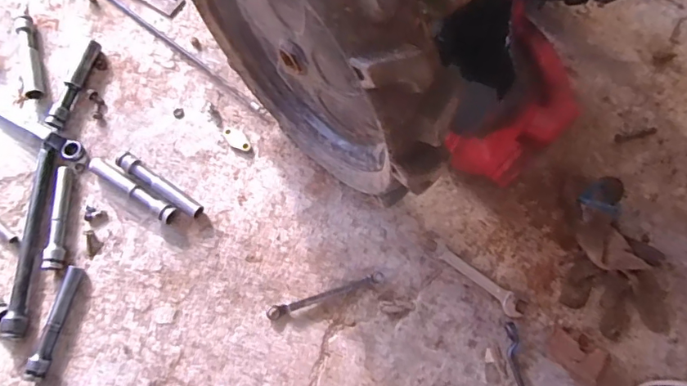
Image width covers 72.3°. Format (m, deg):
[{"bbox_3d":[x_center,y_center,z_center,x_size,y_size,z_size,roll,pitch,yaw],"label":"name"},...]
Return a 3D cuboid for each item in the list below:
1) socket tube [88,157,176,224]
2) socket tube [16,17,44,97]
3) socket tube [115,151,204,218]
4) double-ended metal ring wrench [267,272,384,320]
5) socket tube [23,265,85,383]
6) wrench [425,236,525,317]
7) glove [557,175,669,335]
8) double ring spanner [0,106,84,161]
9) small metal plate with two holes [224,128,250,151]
[{"bbox_3d":[-0.264,-0.005,0.584,0.129,0.018,0.020,32,76,11],"label":"socket tube"},{"bbox_3d":[-0.428,-0.187,0.640,0.022,0.019,0.137,-17,73,-4],"label":"socket tube"},{"bbox_3d":[-0.229,-0.010,0.584,0.130,0.016,0.020,34,76,11],"label":"socket tube"},{"bbox_3d":[-0.021,0.118,0.543,0.139,0.011,0.015,-17,73,-4],"label":"double-ended metal ring wrench"},{"bbox_3d":[-0.327,0.146,0.533,0.018,0.023,0.125,10,73,5],"label":"socket tube"},{"bbox_3d":[0.154,0.097,0.549,0.124,0.004,0.024,37,77,12],"label":"wrench"},{"bbox_3d":[0.323,0.070,0.544,0.116,0.031,0.179,12,73,5],"label":"glove"},{"bbox_3d":[-0.450,-0.109,0.616,0.256,0.021,0.024,27,75,10],"label":"double ring spanner"},{"bbox_3d":[-0.138,-0.070,0.610,0.044,0.008,0.019,41,78,13],"label":"small metal plate with two holes"}]

